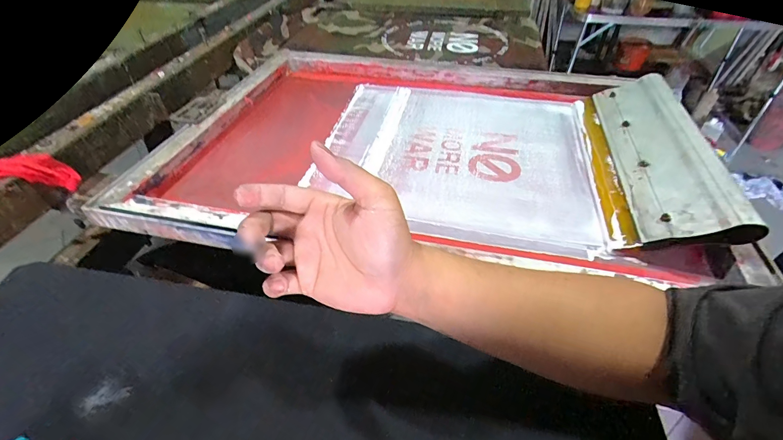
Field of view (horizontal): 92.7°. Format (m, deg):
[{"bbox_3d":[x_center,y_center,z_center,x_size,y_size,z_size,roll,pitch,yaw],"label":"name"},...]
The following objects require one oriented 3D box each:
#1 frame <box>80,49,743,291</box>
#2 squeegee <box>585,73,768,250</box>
[{"bbox_3d":[0.010,-0.133,0.571,0.632,0.049,0.499,4,43,5],"label":"frame"},{"bbox_3d":[0.325,-0.089,0.472,0.118,0.030,0.324,-13,38,28],"label":"squeegee"}]

